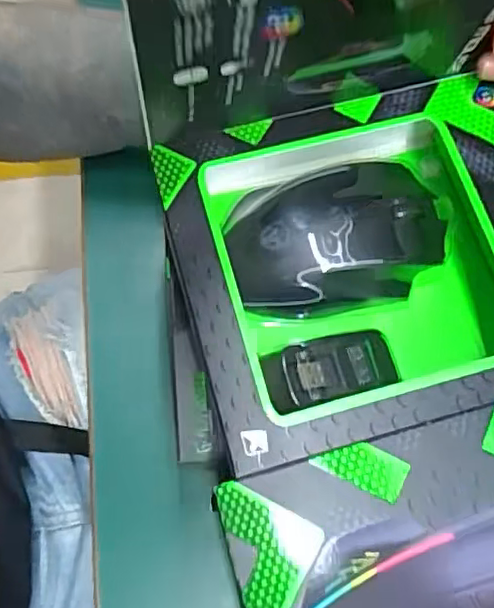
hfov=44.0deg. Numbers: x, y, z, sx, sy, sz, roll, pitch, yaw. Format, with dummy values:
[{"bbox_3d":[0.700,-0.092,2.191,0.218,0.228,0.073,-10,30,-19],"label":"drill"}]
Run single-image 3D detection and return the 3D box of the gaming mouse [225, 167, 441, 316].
[{"bbox_3d":[0.045,-0.032,0.307,0.105,0.033,0.065,-16,73,-7],"label":"gaming mouse"}]

